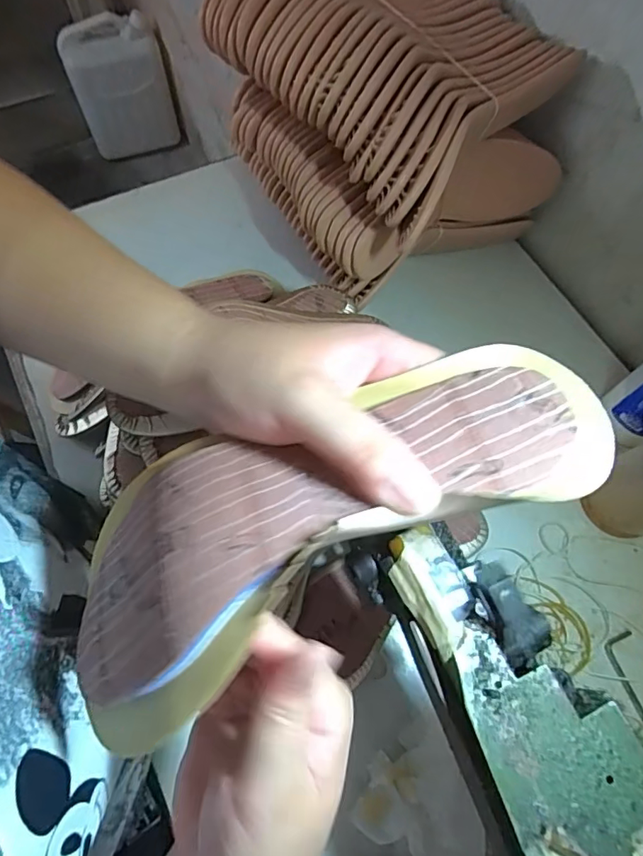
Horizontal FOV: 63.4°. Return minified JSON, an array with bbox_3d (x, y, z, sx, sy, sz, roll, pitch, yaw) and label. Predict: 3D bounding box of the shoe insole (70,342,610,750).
[{"bbox_3d":[-0.005,0.031,0.199,0.219,0.035,0.091,-26,68,2],"label":"shoe insole"}]

